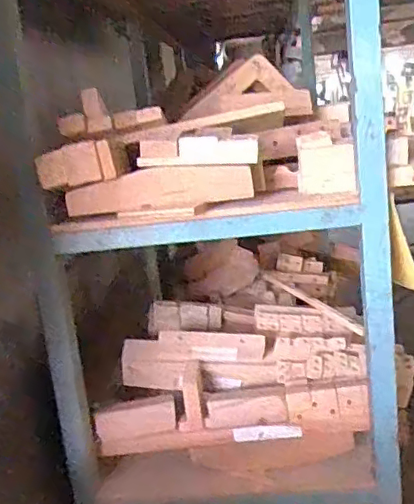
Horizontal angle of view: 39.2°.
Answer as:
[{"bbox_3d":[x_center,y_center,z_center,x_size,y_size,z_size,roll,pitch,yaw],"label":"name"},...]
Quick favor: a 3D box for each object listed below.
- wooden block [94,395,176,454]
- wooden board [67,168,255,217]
[{"bbox_3d":[-0.158,0.386,1.316,0.180,0.091,0.030,-12,-12,-8],"label":"wooden block"},{"bbox_3d":[-0.088,-0.116,1.092,0.349,0.067,0.029,-5,13,1],"label":"wooden board"}]

